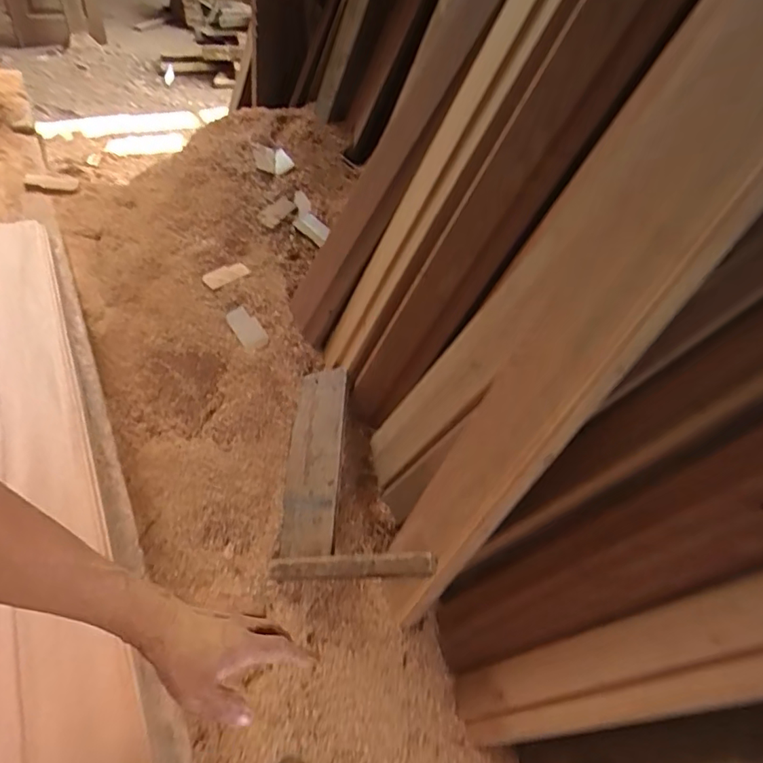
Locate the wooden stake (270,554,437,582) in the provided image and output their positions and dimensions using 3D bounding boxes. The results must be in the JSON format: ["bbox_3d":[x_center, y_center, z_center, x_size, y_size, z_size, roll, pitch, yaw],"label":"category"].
[{"bbox_3d":[-0.054,0.305,0.841,0.307,0.023,0.036,-11,41,26],"label":"wooden stake"}]

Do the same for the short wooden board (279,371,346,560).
[{"bbox_3d":[-0.136,0.151,1.005,0.132,0.034,0.365,-13,59,27],"label":"short wooden board"}]

